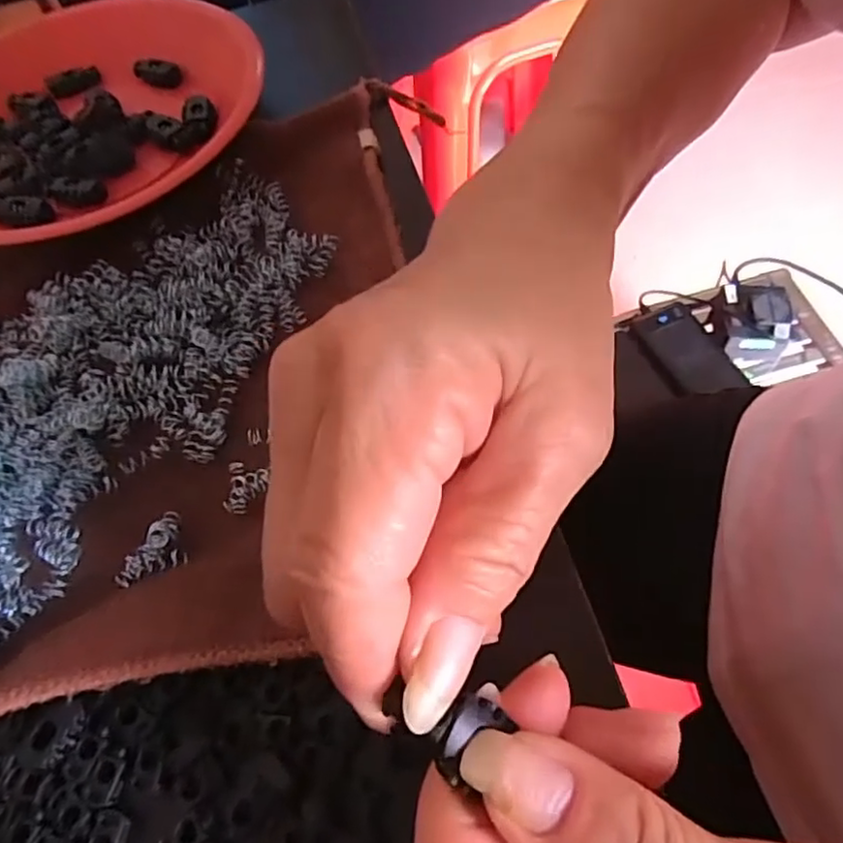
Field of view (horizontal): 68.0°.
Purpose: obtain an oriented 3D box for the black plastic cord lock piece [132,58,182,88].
[{"bbox_3d":[-0.153,-0.203,0.364,0.028,0.009,0.012,14,64,13],"label":"black plastic cord lock piece"}]

